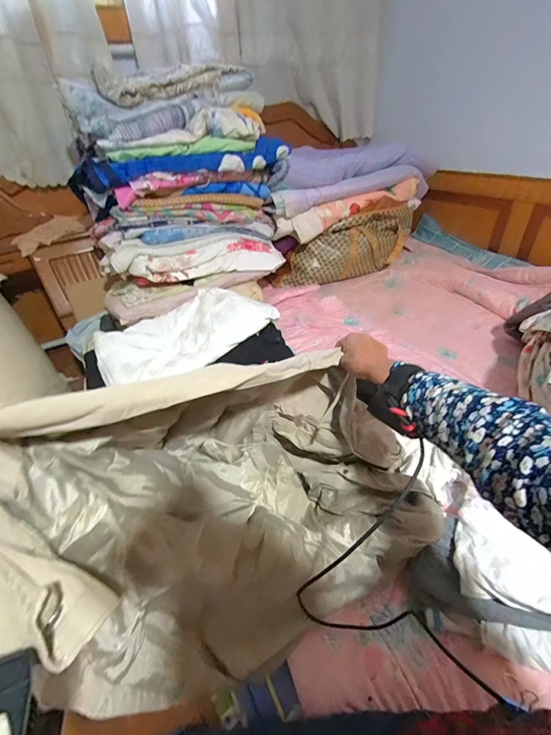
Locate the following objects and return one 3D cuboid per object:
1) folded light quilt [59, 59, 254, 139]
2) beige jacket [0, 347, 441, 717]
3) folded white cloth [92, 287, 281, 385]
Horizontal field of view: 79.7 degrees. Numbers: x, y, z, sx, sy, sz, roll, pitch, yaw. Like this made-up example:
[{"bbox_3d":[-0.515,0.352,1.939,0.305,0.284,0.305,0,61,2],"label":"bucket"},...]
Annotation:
[{"bbox_3d":[-0.367,-0.857,1.049,0.542,0.182,0.260,-26,41,-24],"label":"folded light quilt"},{"bbox_3d":[-0.020,0.142,0.469,0.476,0.456,0.294,-23,40,-21],"label":"beige jacket"},{"bbox_3d":[-0.286,-0.113,1.044,0.536,0.092,0.294,-31,44,-29],"label":"folded white cloth"}]

